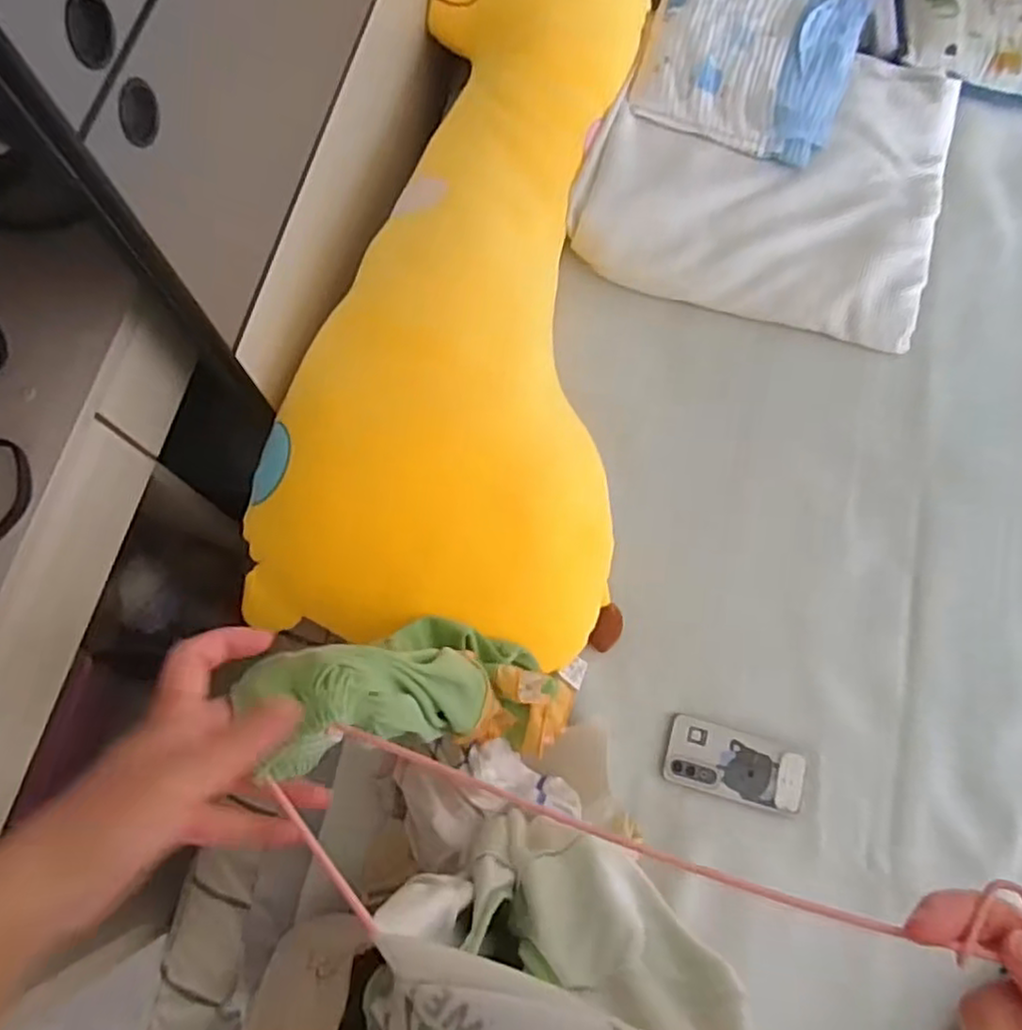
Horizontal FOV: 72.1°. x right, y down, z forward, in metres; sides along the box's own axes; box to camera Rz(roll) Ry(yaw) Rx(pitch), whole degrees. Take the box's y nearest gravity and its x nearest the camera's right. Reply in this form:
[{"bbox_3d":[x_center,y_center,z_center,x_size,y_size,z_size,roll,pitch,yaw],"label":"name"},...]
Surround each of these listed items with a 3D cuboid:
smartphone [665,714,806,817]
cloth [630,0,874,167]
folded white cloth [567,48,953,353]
[{"bbox_3d":[0.260,0.288,0.810,0.159,0.007,0.076,15,75,3],"label":"smartphone"},{"bbox_3d":[0.344,-0.661,0.995,0.291,0.047,0.305,16,75,4],"label":"cloth"},{"bbox_3d":[0.364,-0.487,0.979,0.487,0.054,0.447,16,75,4],"label":"folded white cloth"}]

